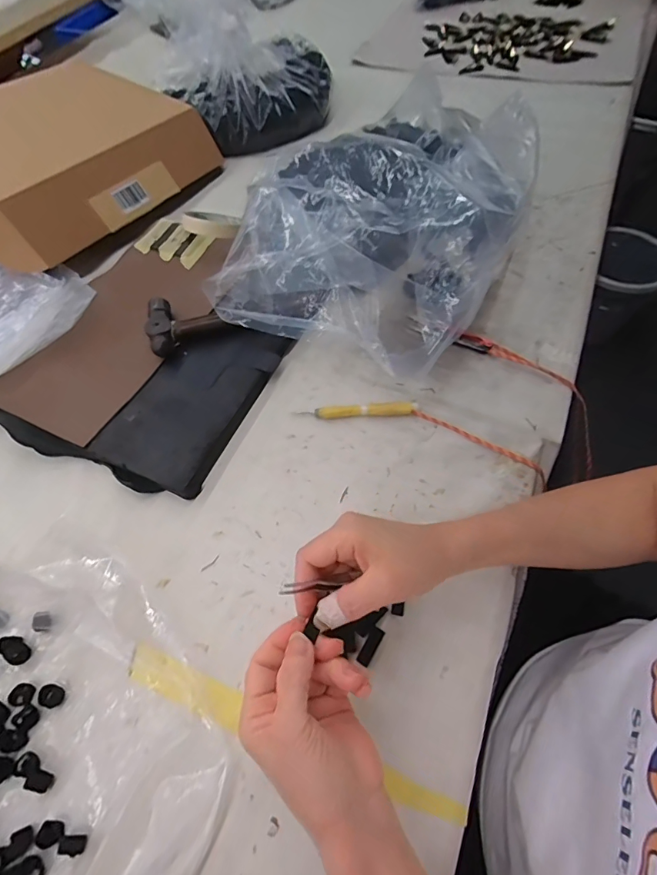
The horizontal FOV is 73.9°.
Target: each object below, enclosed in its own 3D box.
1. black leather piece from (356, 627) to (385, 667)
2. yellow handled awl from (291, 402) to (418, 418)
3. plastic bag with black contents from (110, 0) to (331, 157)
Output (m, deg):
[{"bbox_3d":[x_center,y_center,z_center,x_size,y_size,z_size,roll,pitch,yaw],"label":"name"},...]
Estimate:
[{"bbox_3d":[0.033,0.163,0.340,0.010,0.004,0.029,28,65,18],"label":"black leather piece"},{"bbox_3d":[0.029,-0.027,0.453,0.123,0.013,0.013,-3,59,1],"label":"yellow handled awl"},{"bbox_3d":[-0.155,-0.689,0.743,0.299,0.219,0.311,-16,60,-6],"label":"plastic bag with black contents"}]

